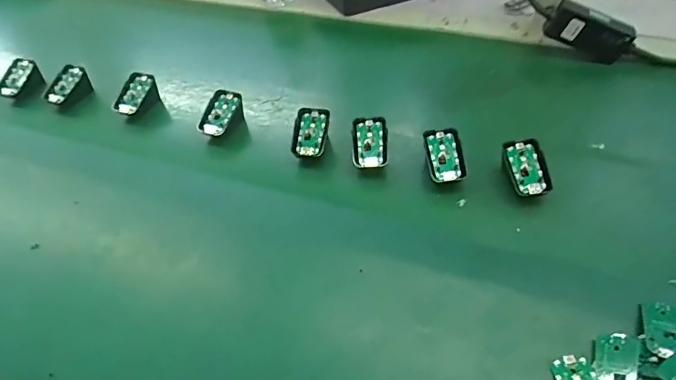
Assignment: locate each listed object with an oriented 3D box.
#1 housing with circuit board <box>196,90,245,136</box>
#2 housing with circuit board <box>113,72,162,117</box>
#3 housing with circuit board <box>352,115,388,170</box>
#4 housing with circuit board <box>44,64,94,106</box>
[{"bbox_3d":[-0.163,-0.099,0.638,0.047,0.048,0.069,26,55,24],"label":"housing with circuit board"},{"bbox_3d":[-0.301,-0.135,0.681,0.043,0.047,0.070,21,53,21],"label":"housing with circuit board"},{"bbox_3d":[0.039,-0.060,0.569,0.042,0.014,0.071,-5,71,8],"label":"housing with circuit board"},{"bbox_3d":[-0.414,-0.154,0.704,0.048,0.044,0.069,24,54,23],"label":"housing with circuit board"}]

